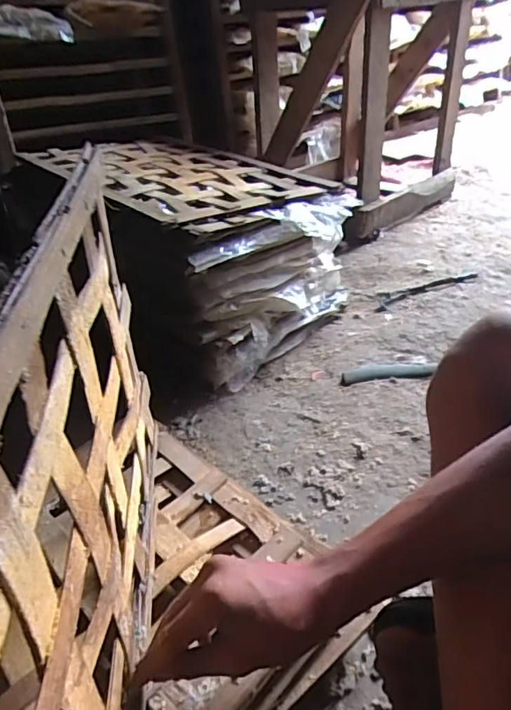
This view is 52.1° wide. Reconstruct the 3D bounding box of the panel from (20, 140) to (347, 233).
[{"bbox_3d":[-0.151,-0.328,0.922,0.340,0.018,0.517,-28,44,-34],"label":"panel"}]

